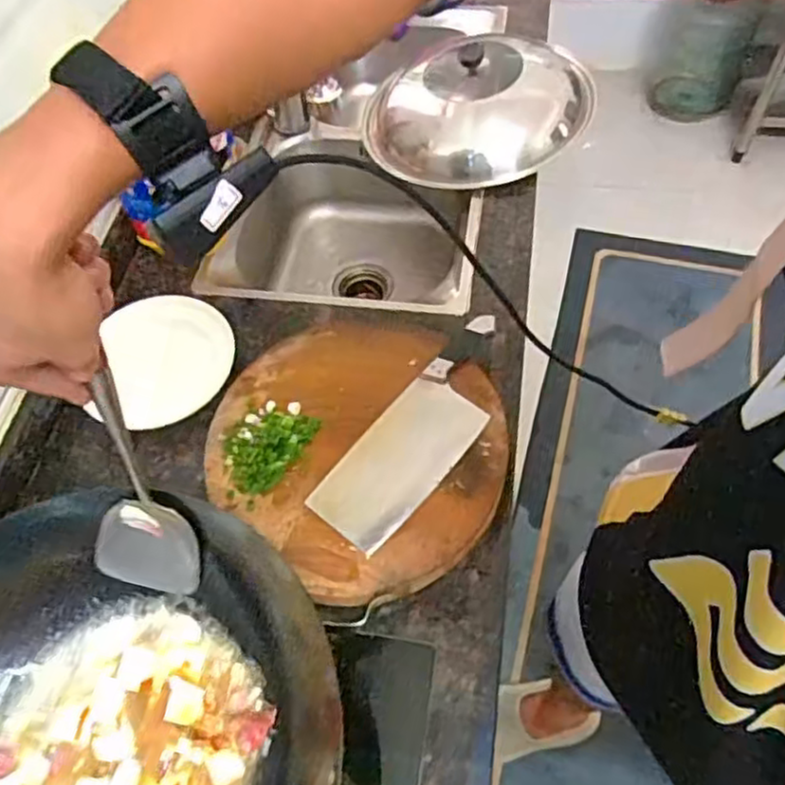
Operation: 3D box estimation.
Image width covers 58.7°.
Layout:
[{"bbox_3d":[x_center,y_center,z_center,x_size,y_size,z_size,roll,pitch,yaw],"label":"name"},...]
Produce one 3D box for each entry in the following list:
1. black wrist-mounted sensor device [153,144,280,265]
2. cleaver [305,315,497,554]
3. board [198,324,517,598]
[{"bbox_3d":[-0.086,-0.094,0.344,0.069,0.027,0.013,-45,33,-5],"label":"black wrist-mounted sensor device"},{"bbox_3d":[0.040,0.036,0.802,0.099,0.018,0.314,34,67,22],"label":"cleaver"},{"bbox_3d":[-0.038,0.051,0.806,0.314,0.040,0.342,-2,58,3],"label":"board"}]

